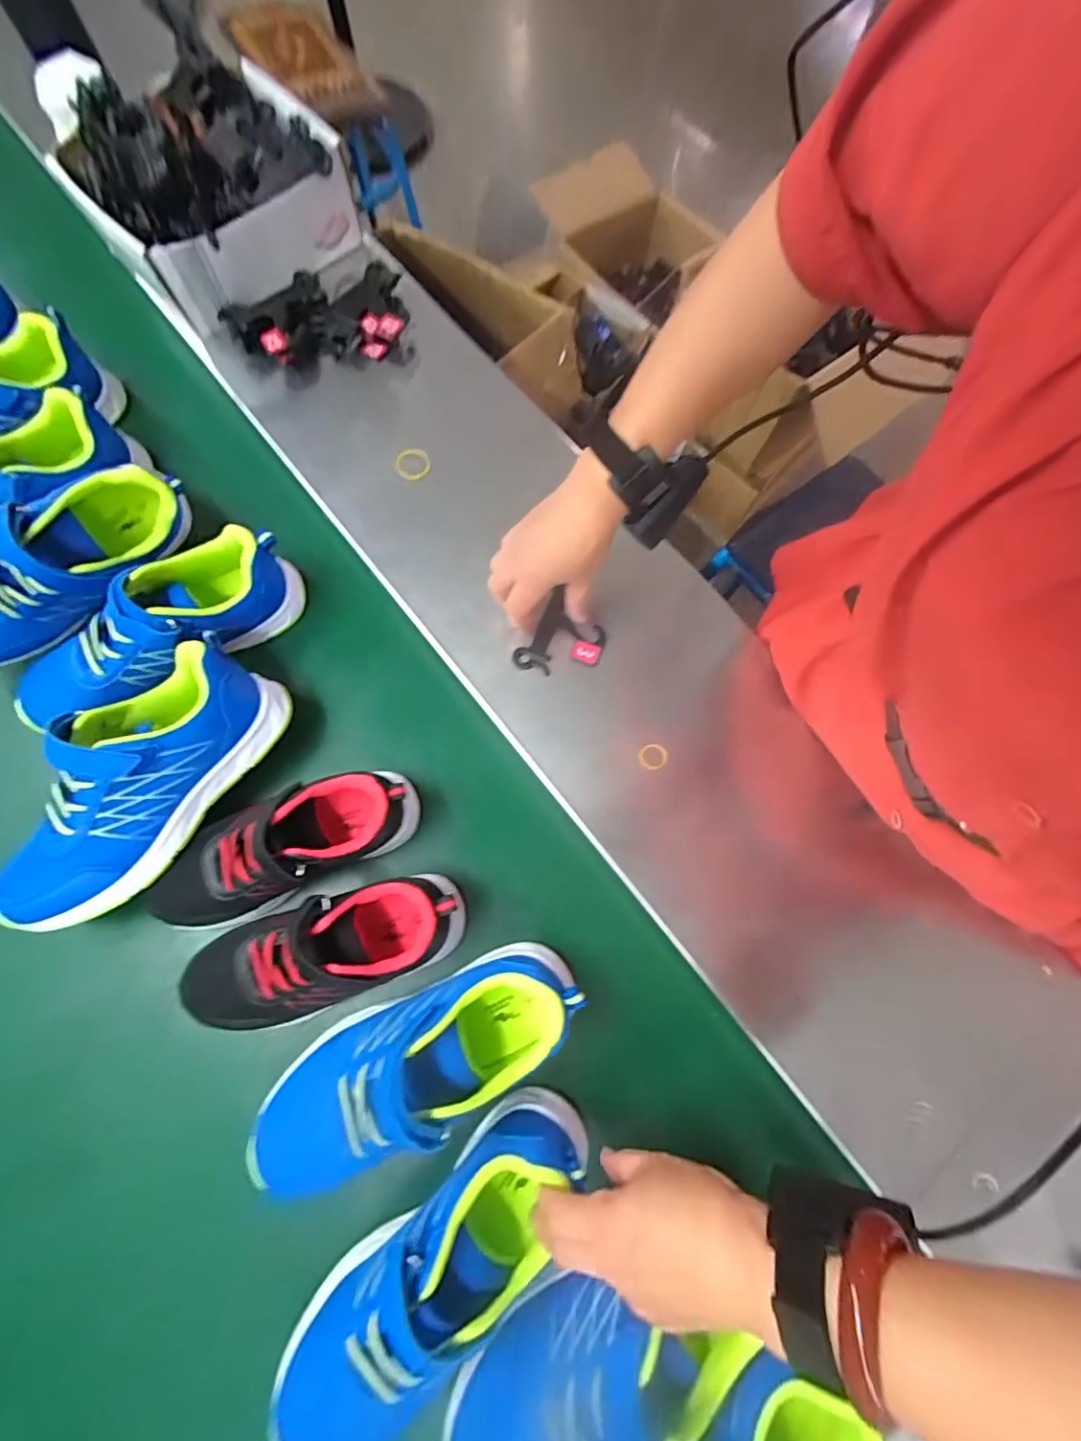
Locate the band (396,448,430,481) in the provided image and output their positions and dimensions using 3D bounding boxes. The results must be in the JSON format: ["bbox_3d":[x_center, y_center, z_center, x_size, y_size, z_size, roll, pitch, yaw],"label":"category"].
[{"bbox_3d":[-0.128,-0.261,0.550,0.037,0.005,0.034,1,76,-5],"label":"band"}]

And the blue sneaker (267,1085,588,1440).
[{"bbox_3d":[-0.068,0.354,0.347,0.235,0.076,0.074,-42,76,-12],"label":"blue sneaker"}]

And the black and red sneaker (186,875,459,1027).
[{"bbox_3d":[-0.159,0.173,0.406,0.204,0.082,0.080,-17,75,-7],"label":"black and red sneaker"}]

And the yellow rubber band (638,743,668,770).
[{"bbox_3d":[0.098,0.032,0.471,0.025,0.005,0.022,4,73,-1],"label":"yellow rubber band"}]

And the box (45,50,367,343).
[{"bbox_3d":[-0.337,-0.555,0.562,0.235,0.152,0.192,-40,79,-13],"label":"box"}]

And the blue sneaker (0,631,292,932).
[{"bbox_3d":[-0.307,0.044,0.407,0.114,0.069,0.237,31,75,7],"label":"blue sneaker"}]

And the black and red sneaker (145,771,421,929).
[{"bbox_3d":[-0.192,0.091,0.430,0.187,0.087,0.085,-25,76,-9],"label":"black and red sneaker"}]

